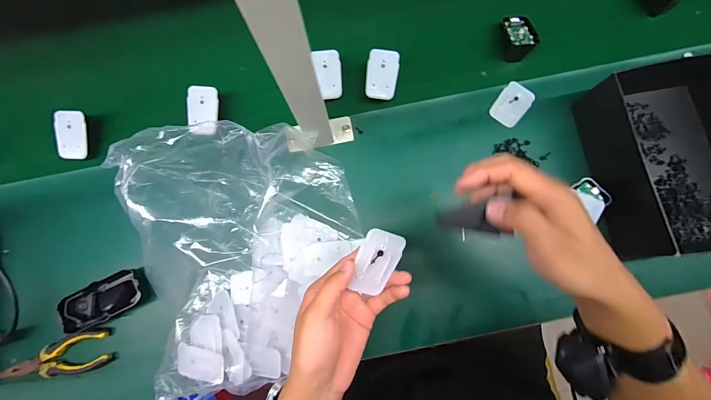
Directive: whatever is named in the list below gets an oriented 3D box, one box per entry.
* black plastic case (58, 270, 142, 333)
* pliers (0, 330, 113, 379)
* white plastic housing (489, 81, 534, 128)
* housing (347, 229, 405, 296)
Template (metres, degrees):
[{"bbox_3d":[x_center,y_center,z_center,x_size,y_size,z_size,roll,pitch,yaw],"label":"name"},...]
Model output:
[{"bbox_3d":[-0.344,0.135,0.437,0.108,0.030,0.054,-26,81,-3],"label":"black plastic case"},{"bbox_3d":[-0.407,0.216,0.431,0.143,0.019,0.049,-14,81,-1],"label":"pliers"},{"bbox_3d":[0.237,-0.144,0.480,0.046,0.006,0.068,38,83,7],"label":"white plastic housing"},{"bbox_3d":[0.021,0.063,0.318,0.043,0.005,0.067,18,102,-18],"label":"housing"}]

